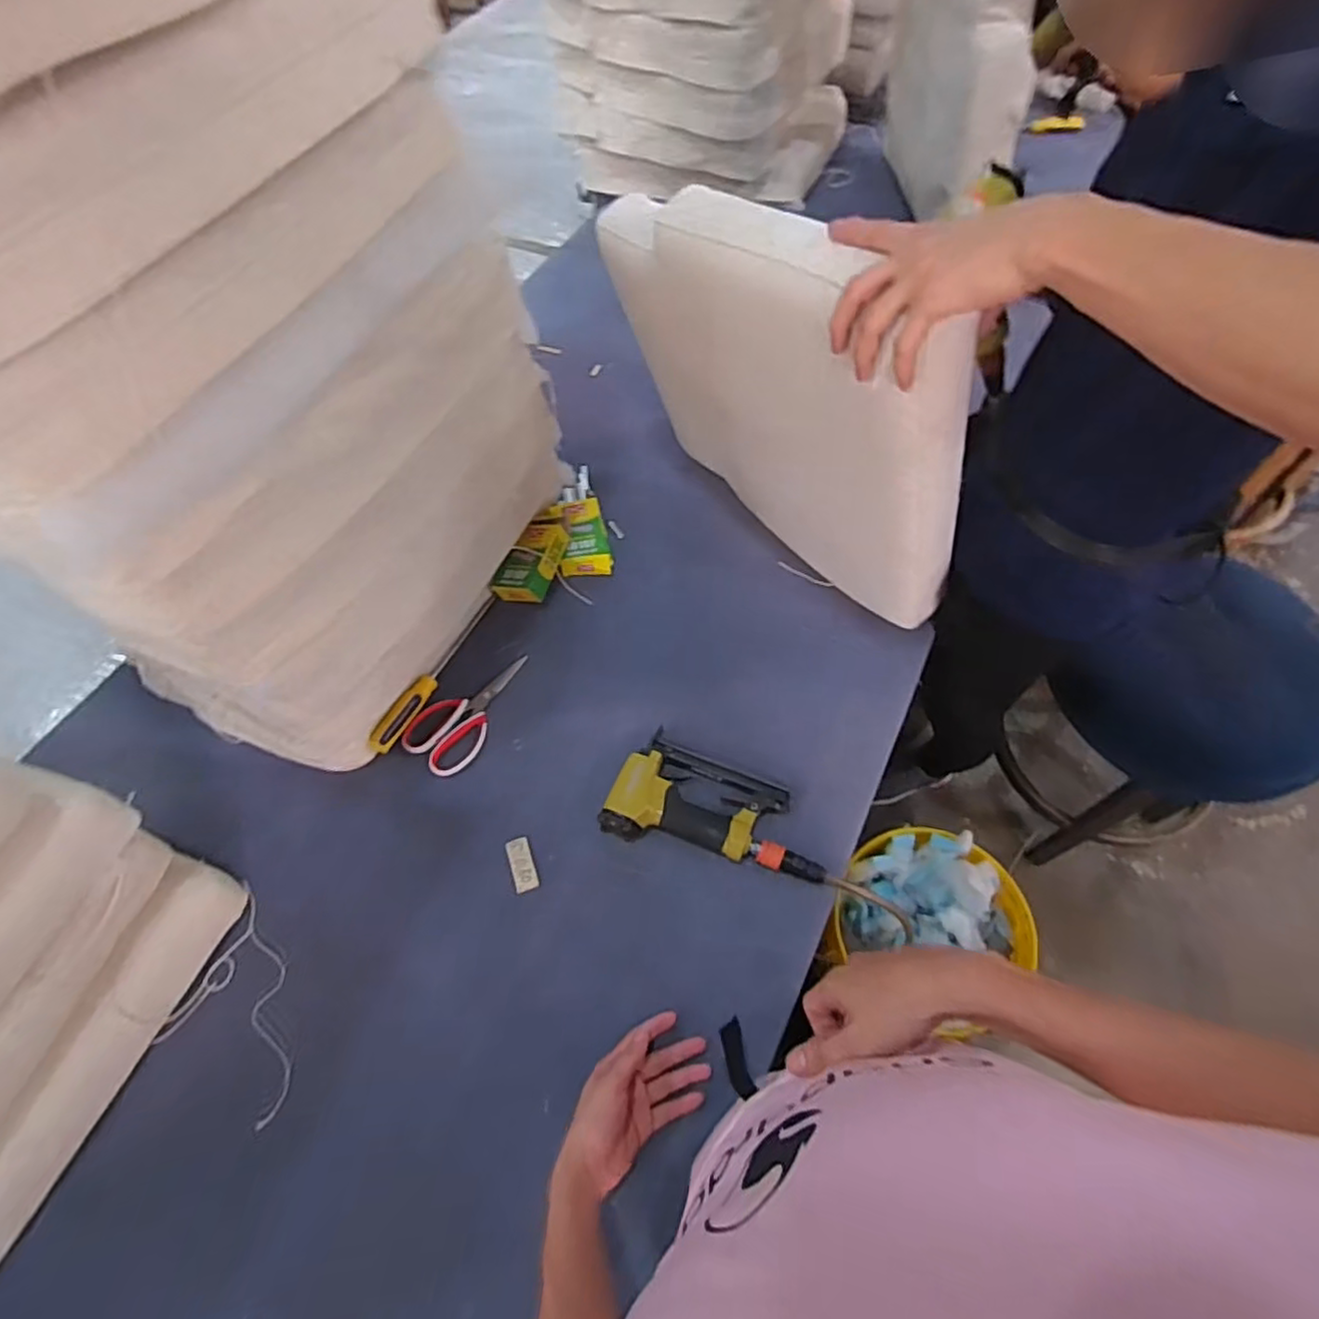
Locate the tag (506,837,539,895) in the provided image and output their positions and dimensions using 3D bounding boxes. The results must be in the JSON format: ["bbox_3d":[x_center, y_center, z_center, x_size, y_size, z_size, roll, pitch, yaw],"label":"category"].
[{"bbox_3d":[-0.158,0.235,0.776,0.026,0.008,0.059,-17,61,-8],"label":"tag"}]

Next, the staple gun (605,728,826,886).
[{"bbox_3d":[0.072,0.173,0.793,0.254,0.045,0.130,15,61,10],"label":"staple gun"}]

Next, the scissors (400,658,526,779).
[{"bbox_3d":[-0.237,0.064,0.876,0.093,0.014,0.185,36,67,20],"label":"scissors"}]

